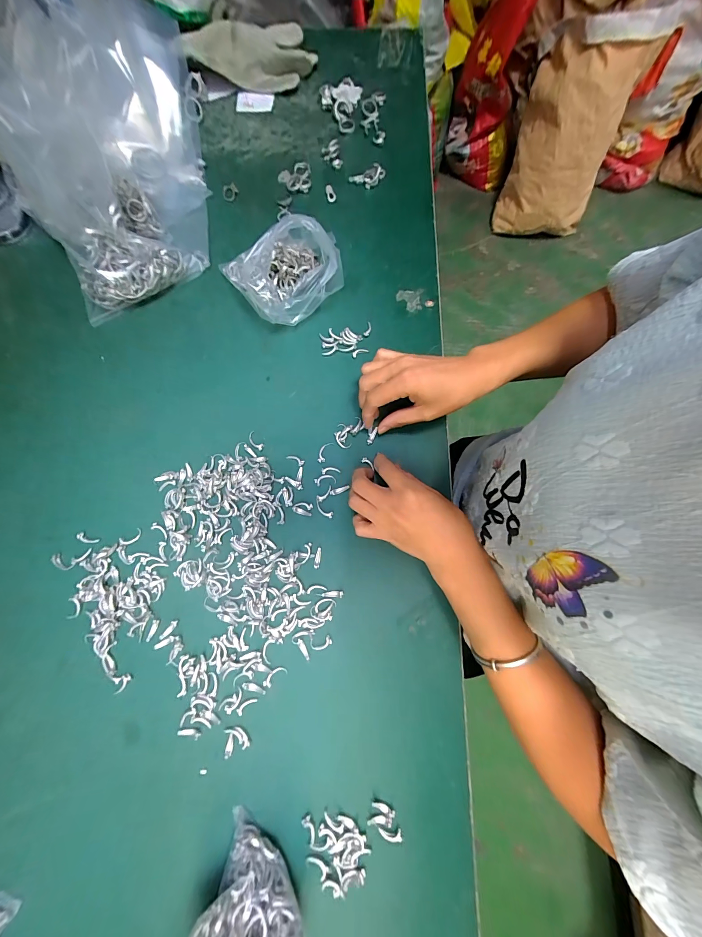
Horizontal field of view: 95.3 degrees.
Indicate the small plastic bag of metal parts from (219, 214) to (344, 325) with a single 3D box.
[{"bbox_3d":[-0.081,-0.236,0.356,0.109,0.080,0.122,-34,80,-7],"label":"small plastic bag of metal parts"}]

